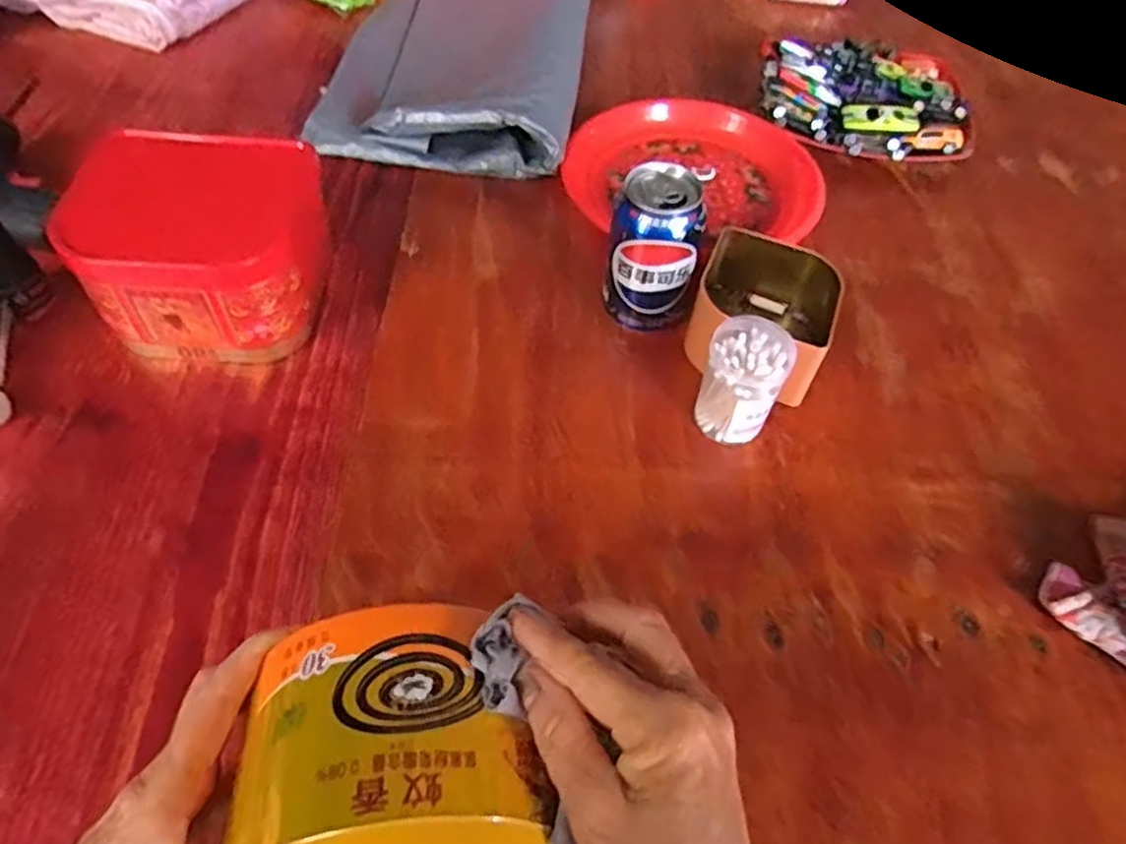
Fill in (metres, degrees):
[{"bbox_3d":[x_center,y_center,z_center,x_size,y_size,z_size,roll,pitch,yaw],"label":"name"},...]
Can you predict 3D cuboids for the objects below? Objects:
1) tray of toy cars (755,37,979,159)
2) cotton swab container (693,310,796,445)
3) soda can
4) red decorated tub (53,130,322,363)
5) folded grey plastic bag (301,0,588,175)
[{"bbox_3d":[0.300,-0.325,0.737,0.212,0.042,0.177,4,54,0],"label":"tray of toy cars"},{"bbox_3d":[0.120,-0.027,0.495,0.051,0.068,0.053,25,57,14],"label":"cotton swab container"},{"bbox_3d":[0.064,-0.120,0.535,0.064,0.114,0.058,14,55,6],"label":"soda can"},{"bbox_3d":[-0.251,-0.126,0.522,0.145,0.112,0.132,2,54,-2],"label":"red decorated tub"},{"bbox_3d":[-0.097,-0.410,0.768,0.231,0.056,0.410,6,54,1],"label":"folded grey plastic bag"}]

